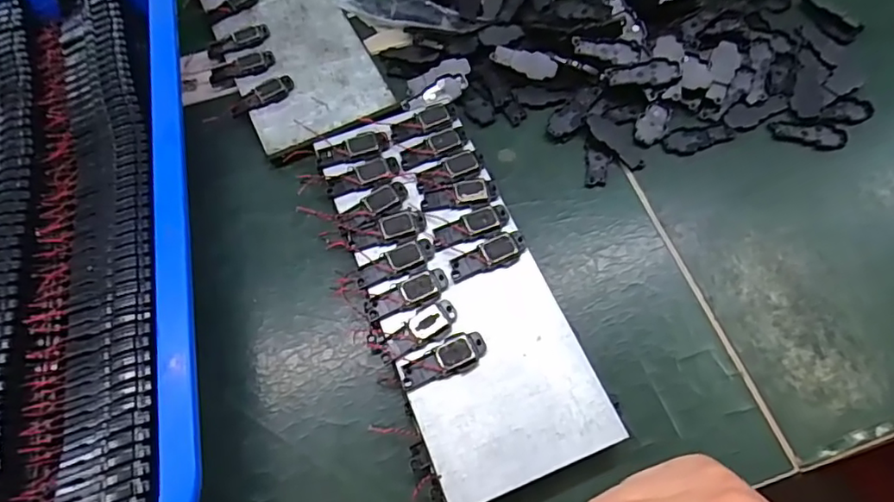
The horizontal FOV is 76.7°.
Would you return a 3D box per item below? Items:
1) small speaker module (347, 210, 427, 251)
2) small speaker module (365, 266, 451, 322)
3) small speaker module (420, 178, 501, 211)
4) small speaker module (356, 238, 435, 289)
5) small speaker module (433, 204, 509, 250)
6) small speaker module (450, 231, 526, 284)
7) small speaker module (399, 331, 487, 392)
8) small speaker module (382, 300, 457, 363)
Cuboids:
[{"bbox_3d":[-0.029,-0.011,0.278,0.038,0.004,0.015,-21,65,-7],"label":"small speaker module"},{"bbox_3d":[-0.018,0.020,0.262,0.040,0.004,0.014,-22,65,-8],"label":"small speaker module"},{"bbox_3d":[0.007,-0.027,0.286,0.039,0.004,0.017,-12,67,-1],"label":"small speaker module"},{"bbox_3d":[-0.025,0.005,0.269,0.040,0.004,0.013,-22,65,-8],"label":"small speaker module"},{"bbox_3d":[0.012,-0.012,0.279,0.038,0.004,0.015,-18,67,-3],"label":"small speaker module"},{"bbox_3d":[0.020,0.002,0.270,0.039,0.005,0.015,-27,66,-10],"label":"small speaker module"},{"bbox_3d":[-0.001,0.049,0.249,0.040,0.006,0.015,-27,66,-10],"label":"small speaker module"},{"bbox_3d":[-0.013,0.035,0.254,0.038,0.004,0.014,-27,66,-10],"label":"small speaker module"}]

